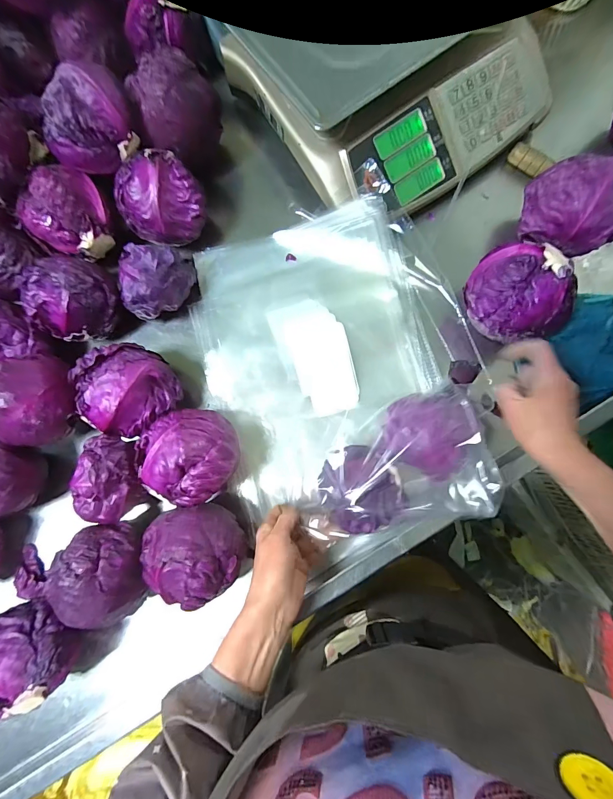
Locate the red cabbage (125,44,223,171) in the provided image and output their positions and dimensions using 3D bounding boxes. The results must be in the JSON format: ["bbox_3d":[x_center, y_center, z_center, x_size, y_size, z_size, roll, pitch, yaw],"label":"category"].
[{"bbox_3d":[-0.163,-0.373,0.455,0.100,0.083,0.091,0,81,2],"label":"red cabbage"}]

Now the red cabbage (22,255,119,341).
[{"bbox_3d":[-0.285,-0.126,0.432,0.082,0.074,0.102,20,82,5],"label":"red cabbage"}]

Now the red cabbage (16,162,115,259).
[{"bbox_3d":[-0.300,-0.234,0.447,0.080,0.077,0.093,44,85,8],"label":"red cabbage"}]

